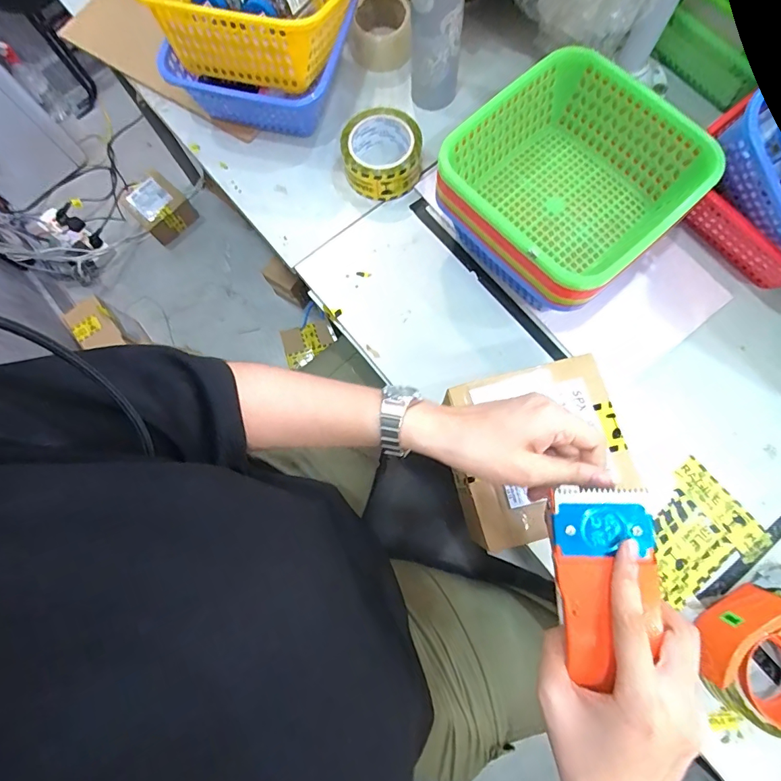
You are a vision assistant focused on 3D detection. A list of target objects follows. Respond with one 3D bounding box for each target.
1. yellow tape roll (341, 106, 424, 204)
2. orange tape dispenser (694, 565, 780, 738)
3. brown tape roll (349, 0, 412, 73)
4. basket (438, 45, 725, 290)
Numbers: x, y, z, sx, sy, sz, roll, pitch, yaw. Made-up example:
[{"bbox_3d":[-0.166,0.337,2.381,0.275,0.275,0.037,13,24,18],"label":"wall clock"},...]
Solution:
[{"bbox_3d":[-0.011,-0.321,0.595,0.104,0.055,0.108,0,75,2],"label":"yellow tape roll"},{"bbox_3d":[0.379,0.257,0.426,0.143,0.066,0.108,-26,76,-5],"label":"orange tape dispenser"},{"bbox_3d":[-0.015,-0.534,0.649,0.089,0.048,0.098,-3,76,3],"label":"brown tape roll"},{"bbox_3d":[0.197,-0.229,0.485,0.221,0.087,0.221,-41,78,-8],"label":"basket"}]

